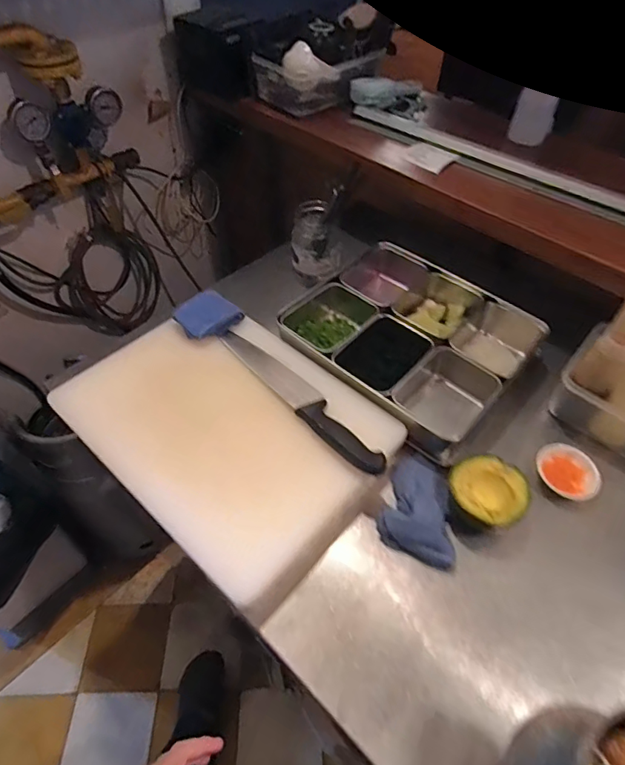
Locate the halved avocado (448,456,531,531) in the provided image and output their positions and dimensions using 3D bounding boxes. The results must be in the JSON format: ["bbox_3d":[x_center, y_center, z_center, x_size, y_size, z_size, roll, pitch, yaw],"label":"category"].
[{"bbox_3d":[0.214,0.144,0.593,0.088,0.071,0.092,0,50,0],"label":"halved avocado"}]

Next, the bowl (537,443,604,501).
[{"bbox_3d":[0.337,0.124,0.628,0.070,0.039,0.080,-31,57,-24],"label":"bowl"}]

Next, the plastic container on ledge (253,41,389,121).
[{"bbox_3d":[0.015,-0.627,0.945,0.227,0.103,0.131,-32,58,-24],"label":"plastic container on ledge"}]

